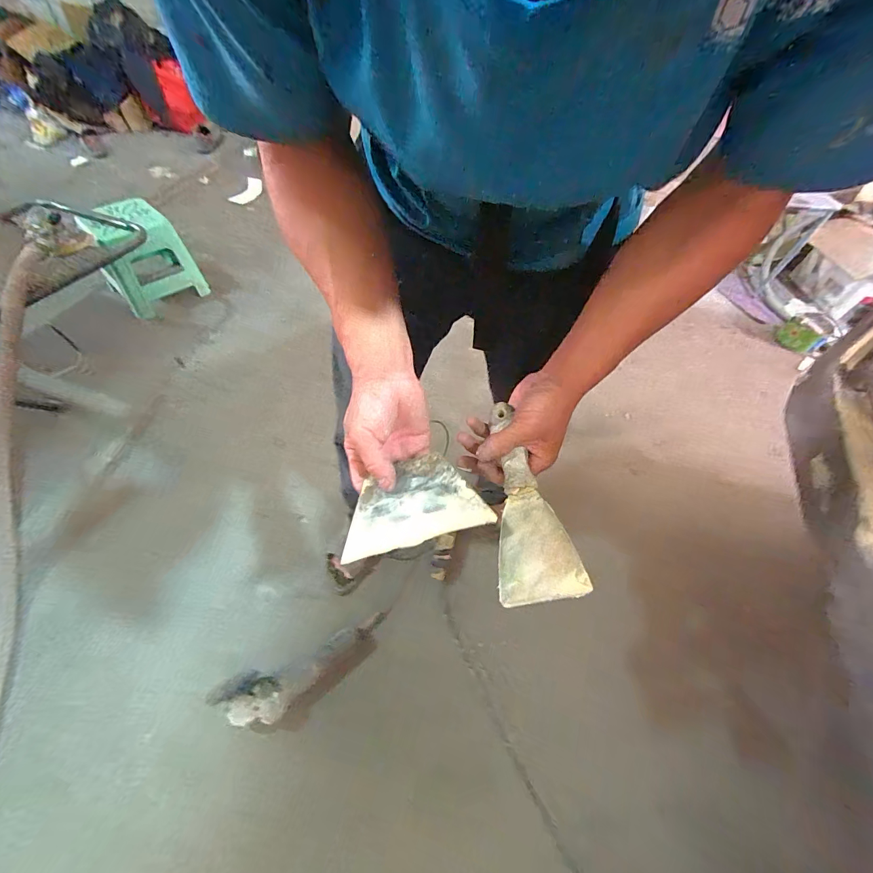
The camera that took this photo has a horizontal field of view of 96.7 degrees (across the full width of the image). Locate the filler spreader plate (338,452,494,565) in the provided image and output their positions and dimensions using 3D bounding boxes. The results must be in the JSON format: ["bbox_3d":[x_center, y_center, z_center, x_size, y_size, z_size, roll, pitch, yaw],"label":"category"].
[{"bbox_3d":[-0.024,0.060,0.362,0.130,0.004,0.080,-16,60,-2],"label":"filler spreader plate"}]

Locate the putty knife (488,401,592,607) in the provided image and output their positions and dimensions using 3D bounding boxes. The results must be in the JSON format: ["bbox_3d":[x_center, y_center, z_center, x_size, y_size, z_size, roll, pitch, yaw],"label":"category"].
[{"bbox_3d":[0.084,0.056,0.376,0.071,0.020,0.193,-15,59,14],"label":"putty knife"}]

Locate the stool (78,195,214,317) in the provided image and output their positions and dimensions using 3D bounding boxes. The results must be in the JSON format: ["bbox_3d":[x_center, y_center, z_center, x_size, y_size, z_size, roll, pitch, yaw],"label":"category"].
[{"bbox_3d":[-1.049,-0.644,1.369,0.320,0.293,0.269,40,61,21],"label":"stool"}]

